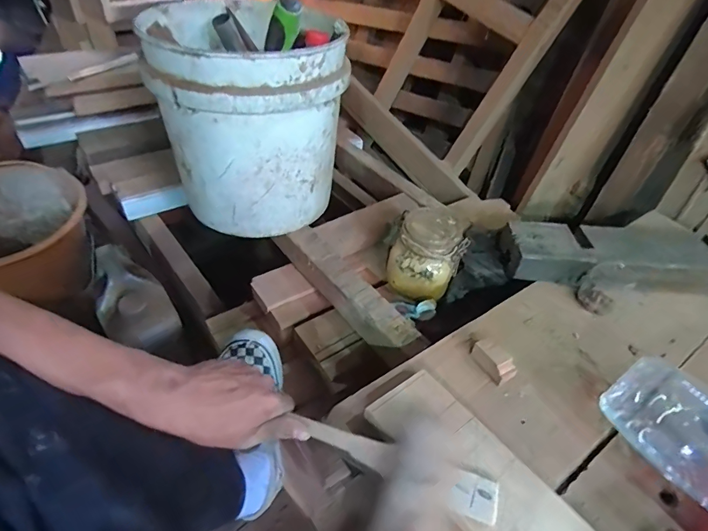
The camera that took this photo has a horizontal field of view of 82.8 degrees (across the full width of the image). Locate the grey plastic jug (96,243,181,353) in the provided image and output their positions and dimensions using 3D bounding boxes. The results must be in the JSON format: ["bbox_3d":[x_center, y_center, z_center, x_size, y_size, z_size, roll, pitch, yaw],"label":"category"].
[{"bbox_3d":[-0.404,0.058,0.723,0.098,0.090,0.213,-31,55,-34],"label":"grey plastic jug"}]

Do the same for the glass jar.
[{"bbox_3d":[0.119,-0.016,0.672,0.097,0.123,0.108,-28,53,-32],"label":"glass jar"}]

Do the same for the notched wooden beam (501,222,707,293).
[{"bbox_3d":[0.449,-0.010,0.613,0.431,0.068,0.109,6,43,-2],"label":"notched wooden beam"}]

